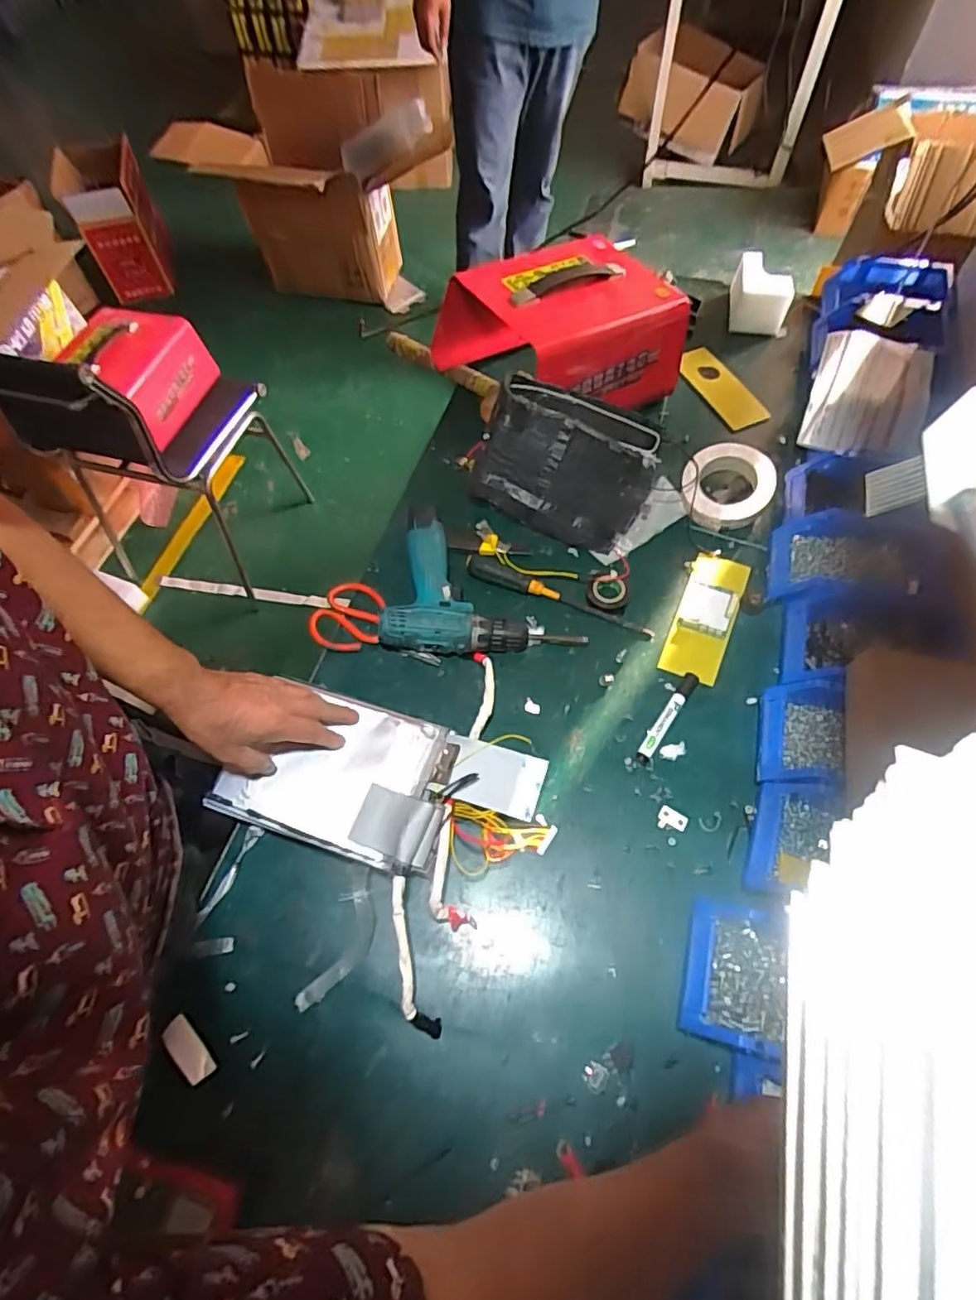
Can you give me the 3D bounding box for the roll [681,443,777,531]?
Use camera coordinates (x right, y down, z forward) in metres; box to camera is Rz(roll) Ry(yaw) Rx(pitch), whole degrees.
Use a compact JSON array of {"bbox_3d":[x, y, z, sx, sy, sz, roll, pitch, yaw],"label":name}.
[{"bbox_3d":[0.339,-0.233,0.869,0.119,0.060,0.125,0,66,1],"label":"roll"}]

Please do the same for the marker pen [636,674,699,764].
[{"bbox_3d":[0.216,0.080,0.735,0.020,0.012,0.133,33,69,18],"label":"marker pen"}]

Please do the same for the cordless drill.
[{"bbox_3d":[0.000,-0.078,0.792,0.259,0.060,0.195,8,64,7],"label":"cordless drill"}]

